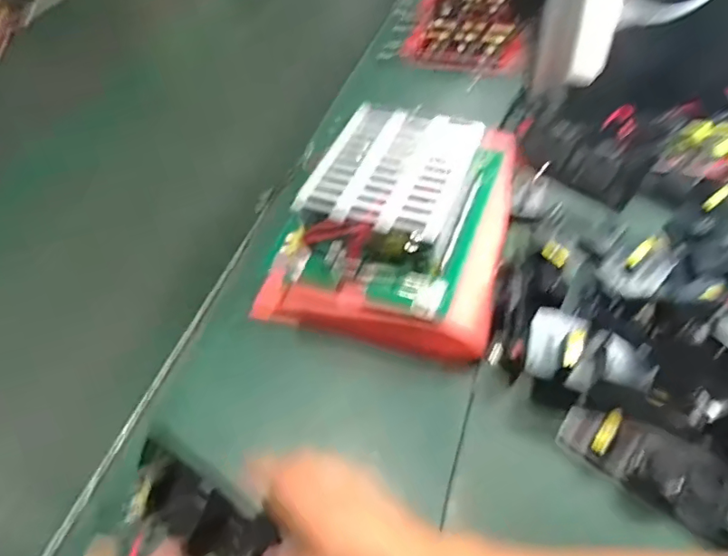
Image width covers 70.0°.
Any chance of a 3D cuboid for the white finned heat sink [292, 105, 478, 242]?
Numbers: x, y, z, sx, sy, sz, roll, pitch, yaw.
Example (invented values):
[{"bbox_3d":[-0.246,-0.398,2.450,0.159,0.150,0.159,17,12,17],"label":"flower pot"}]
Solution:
[{"bbox_3d":[0.030,-0.111,0.516,0.137,0.021,0.183,16,52,18],"label":"white finned heat sink"}]

